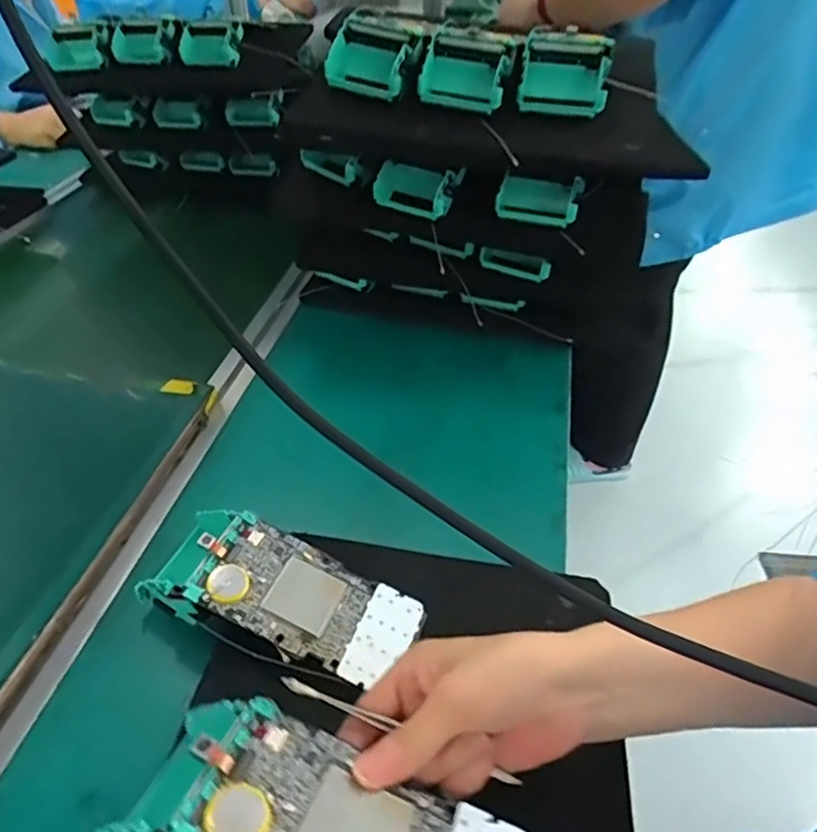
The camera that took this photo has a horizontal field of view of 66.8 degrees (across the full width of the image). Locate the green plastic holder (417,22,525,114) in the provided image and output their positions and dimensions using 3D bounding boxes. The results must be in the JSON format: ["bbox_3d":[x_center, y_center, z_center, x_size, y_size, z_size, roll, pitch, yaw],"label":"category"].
[{"bbox_3d":[0.049,-0.282,0.503,0.076,0.048,0.051,9,43,11],"label":"green plastic holder"}]

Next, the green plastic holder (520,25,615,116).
[{"bbox_3d":[0.126,-0.275,0.496,0.069,0.050,0.045,9,43,11],"label":"green plastic holder"}]

